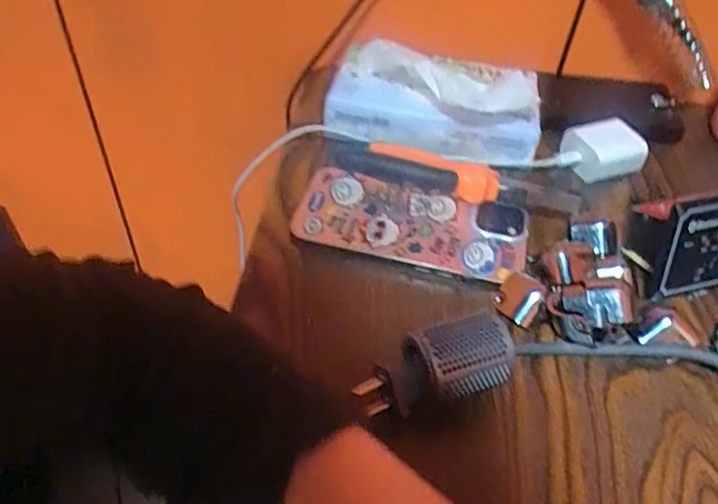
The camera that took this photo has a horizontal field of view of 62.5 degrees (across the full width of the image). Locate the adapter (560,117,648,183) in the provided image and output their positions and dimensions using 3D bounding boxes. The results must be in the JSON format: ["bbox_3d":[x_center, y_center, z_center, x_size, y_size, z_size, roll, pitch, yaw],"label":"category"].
[{"bbox_3d":[0.180,-0.077,0.431,0.052,0.021,0.039,-13,49,-16],"label":"adapter"}]

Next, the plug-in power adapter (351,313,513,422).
[{"bbox_3d":[0.038,0.054,0.282,0.074,0.034,0.028,-13,55,-15],"label":"plug-in power adapter"}]

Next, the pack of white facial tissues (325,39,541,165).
[{"bbox_3d":[0.050,-0.113,0.426,0.147,0.060,0.083,1,47,-2],"label":"pack of white facial tissues"}]

